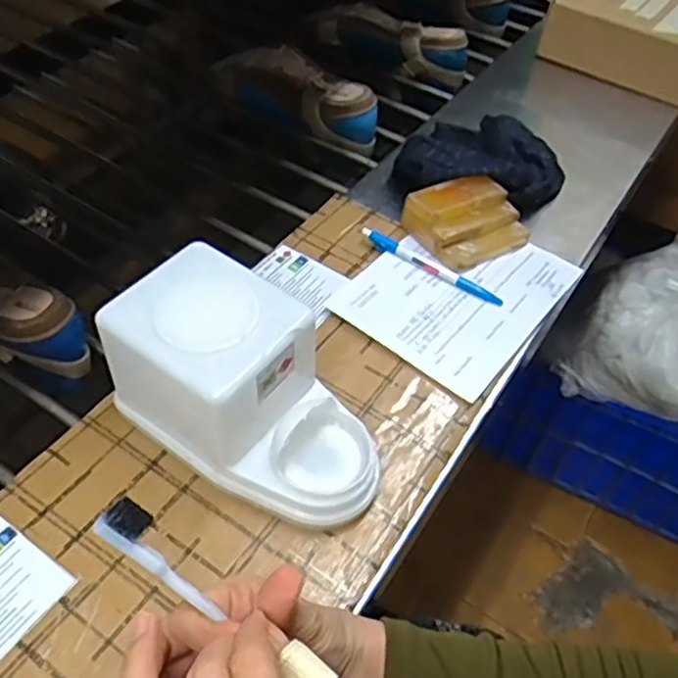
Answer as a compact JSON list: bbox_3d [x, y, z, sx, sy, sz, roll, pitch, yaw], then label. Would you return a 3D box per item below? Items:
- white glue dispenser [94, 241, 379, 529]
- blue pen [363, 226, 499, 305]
[{"bbox_3d":[-0.056,0.038,0.446,0.183,0.105,0.098,31,55,19],"label":"white glue dispenser"},{"bbox_3d":[0.082,-0.066,0.603,0.139,0.013,0.013,27,53,16],"label":"blue pen"}]

